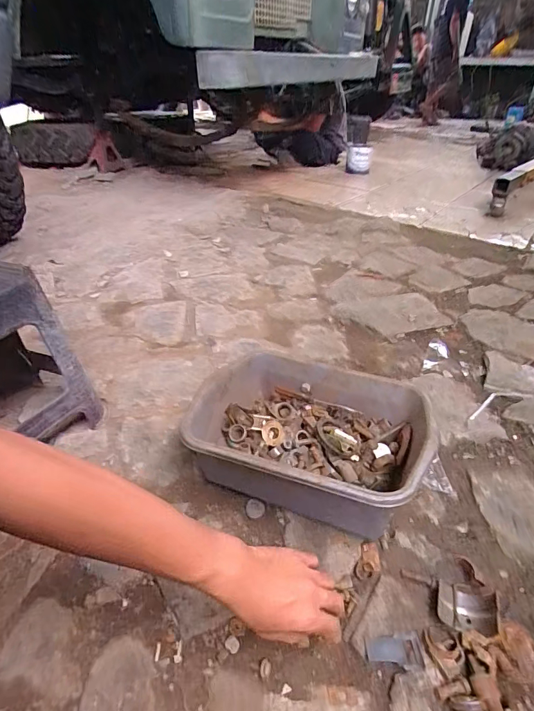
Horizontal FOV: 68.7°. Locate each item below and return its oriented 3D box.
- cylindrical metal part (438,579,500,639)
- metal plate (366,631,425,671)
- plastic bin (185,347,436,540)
[{"bbox_3d":[0.242,0.302,0.471,0.062,0.020,0.056,12,38,18],"label":"cylindrical metal part"},{"bbox_3d":[0.142,0.330,0.437,0.059,0.004,0.035,-1,36,2],"label":"metal plate"},{"bbox_3d":[0.062,0.124,0.613,0.330,0.141,0.257,14,39,20],"label":"plastic bin"}]

